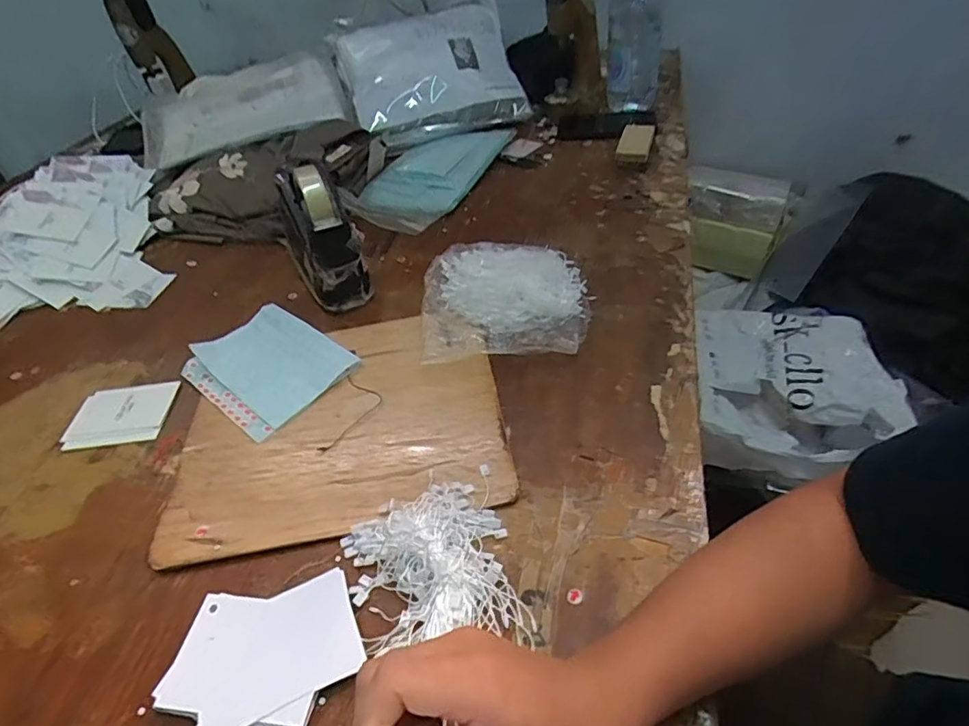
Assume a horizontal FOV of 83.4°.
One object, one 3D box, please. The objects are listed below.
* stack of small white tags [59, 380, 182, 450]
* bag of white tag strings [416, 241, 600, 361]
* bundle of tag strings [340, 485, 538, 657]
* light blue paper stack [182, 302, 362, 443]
[{"bbox_3d":[-0.356,0.049,0.534,0.093,0.004,0.075,-6,45,1],"label":"stack of small white tags"},{"bbox_3d":[0.022,-0.068,0.576,0.171,0.035,0.162,-5,45,1],"label":"bag of white tag strings"},{"bbox_3d":[-0.038,0.142,0.384,0.113,0.020,0.119,-13,46,-7],"label":"bundle of tag strings"},{"bbox_3d":[-0.221,0.000,0.557,0.156,0.008,0.123,28,55,30],"label":"light blue paper stack"}]

